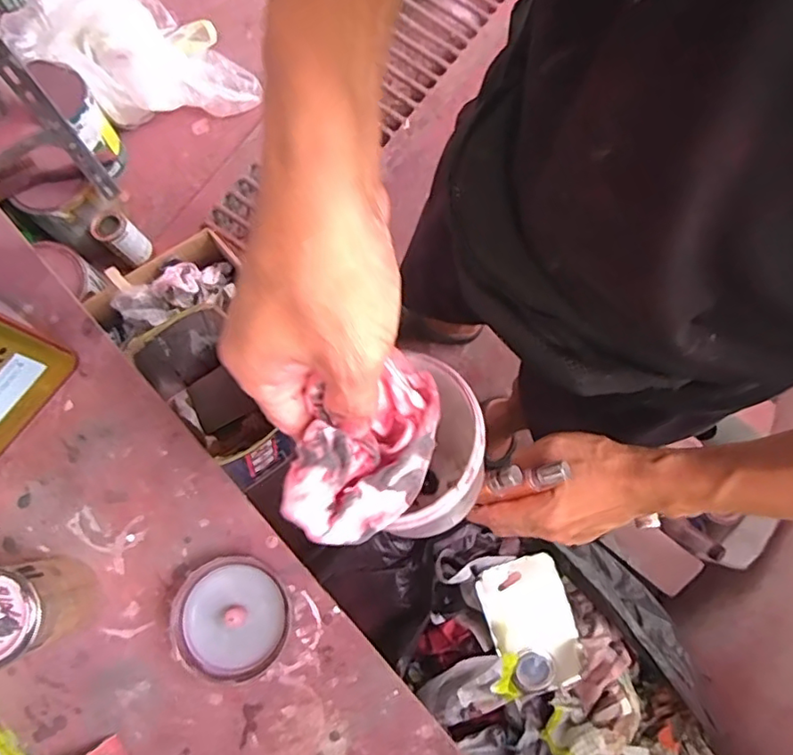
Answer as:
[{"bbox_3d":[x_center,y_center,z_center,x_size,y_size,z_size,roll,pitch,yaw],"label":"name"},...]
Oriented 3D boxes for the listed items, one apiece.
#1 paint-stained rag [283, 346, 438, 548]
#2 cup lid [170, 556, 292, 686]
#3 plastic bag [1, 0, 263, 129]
[{"bbox_3d":[-0.009,0.041,0.283,0.091,0.048,0.062,-38,80,-9],"label":"paint-stained rag"},{"bbox_3d":[-0.149,0.218,0.527,0.101,0.030,0.101,0,77,-1],"label":"cup lid"},{"bbox_3d":[-0.588,-0.728,1.320,0.445,0.183,0.373,42,80,8],"label":"plastic bag"}]

